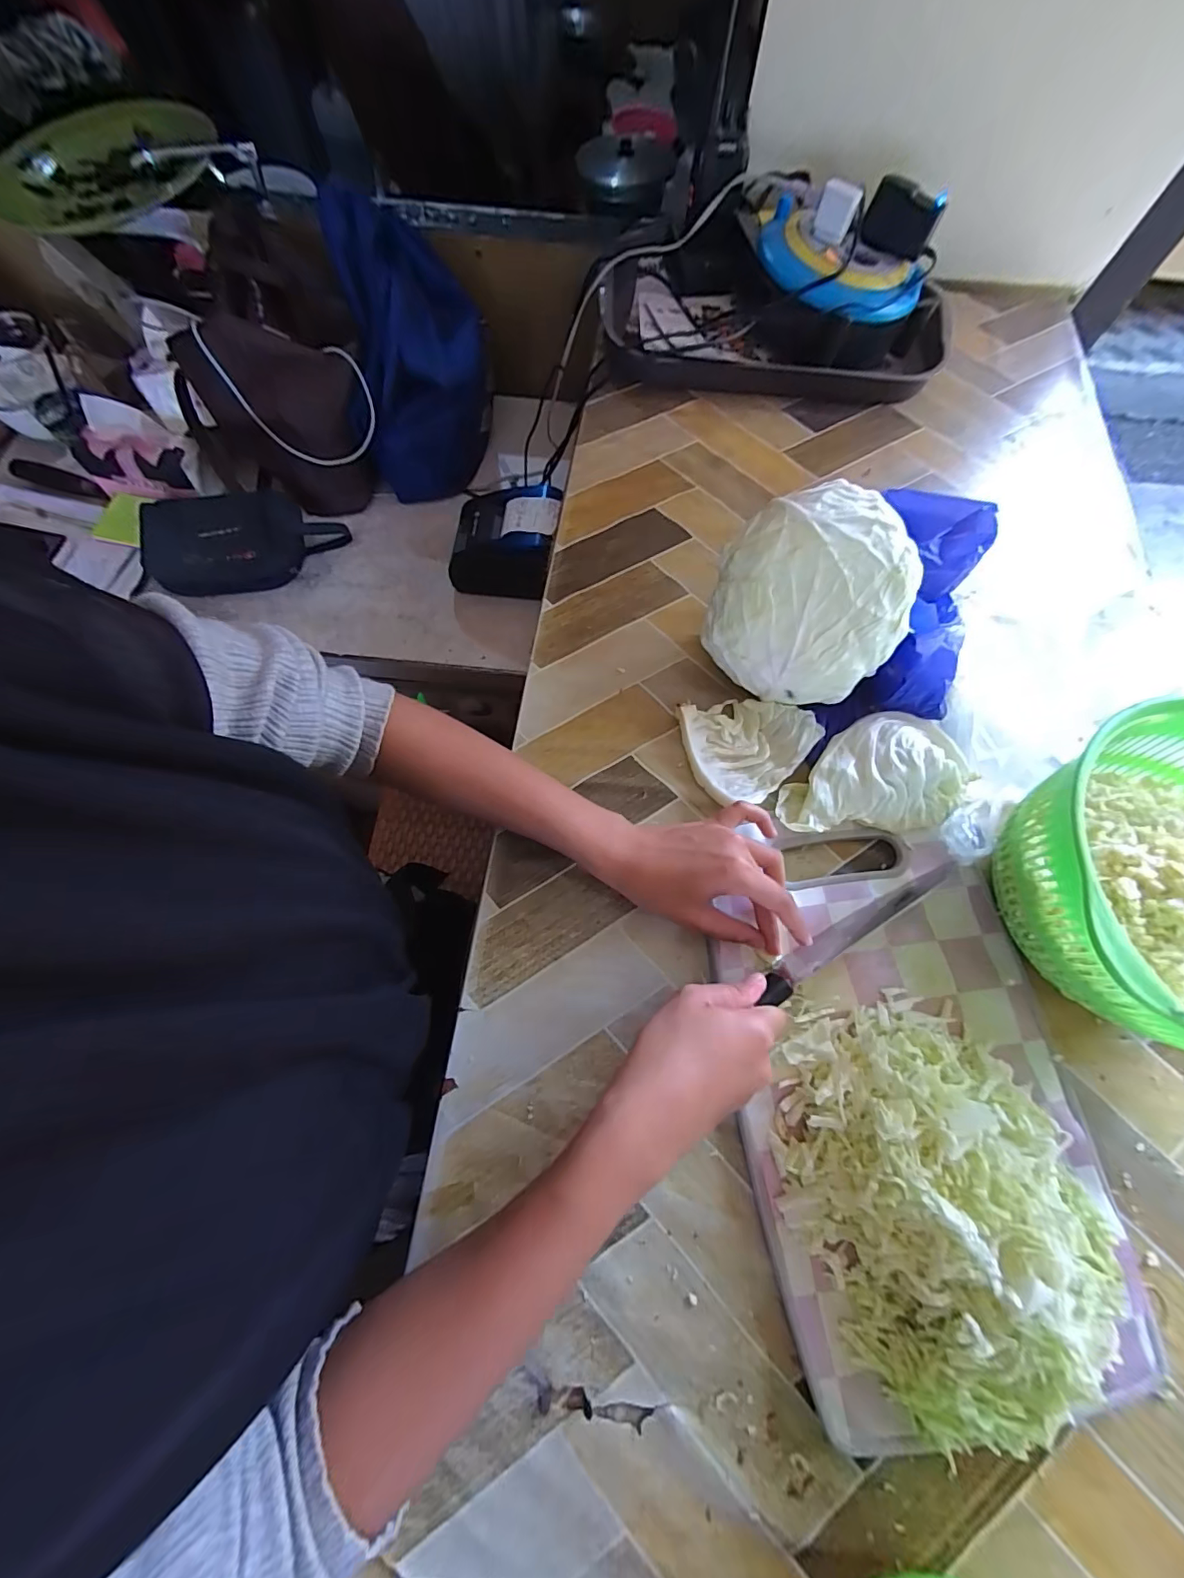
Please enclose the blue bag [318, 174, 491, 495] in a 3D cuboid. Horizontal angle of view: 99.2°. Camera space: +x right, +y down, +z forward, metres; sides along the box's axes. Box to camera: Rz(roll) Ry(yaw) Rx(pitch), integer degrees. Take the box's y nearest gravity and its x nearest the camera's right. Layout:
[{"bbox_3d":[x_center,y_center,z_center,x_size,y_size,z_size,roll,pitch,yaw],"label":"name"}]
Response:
[{"bbox_3d":[-0.222,-0.539,0.644,0.162,0.239,0.222,-7,71,-5],"label":"blue bag"}]

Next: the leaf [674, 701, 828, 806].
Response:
[{"bbox_3d":[0.131,-0.035,0.410,0.104,0.022,0.084,-14,71,-7],"label":"leaf"}]

